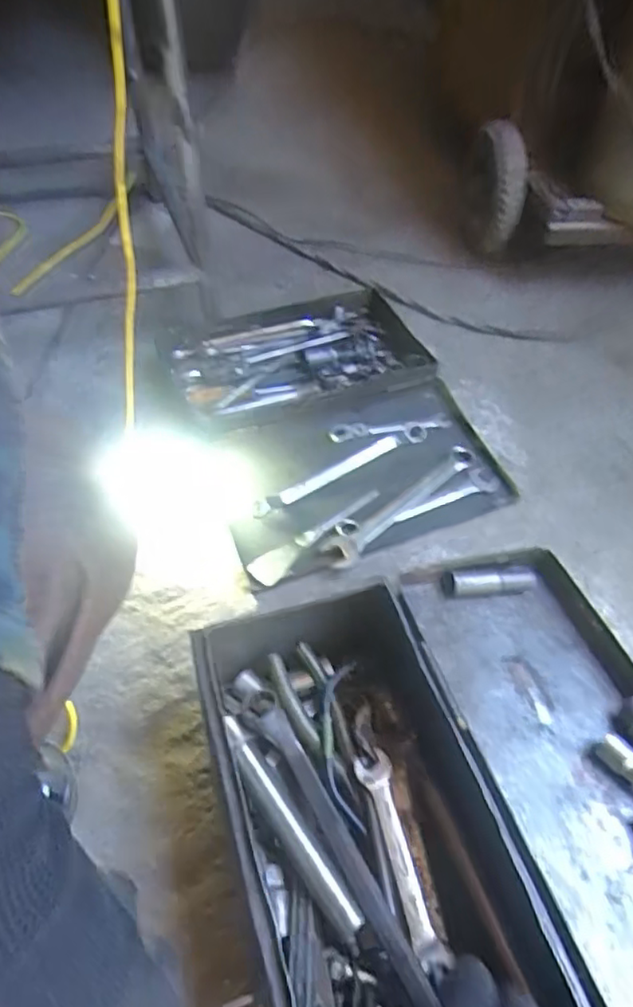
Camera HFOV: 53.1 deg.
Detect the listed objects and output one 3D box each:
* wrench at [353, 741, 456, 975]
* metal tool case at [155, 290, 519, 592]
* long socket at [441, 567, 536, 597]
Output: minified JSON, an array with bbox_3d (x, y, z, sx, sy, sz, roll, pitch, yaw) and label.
[{"bbox_3d":[0.059,0.248,0.447,0.027,0.006,0.136,-4,55,-22],"label":"wrench"},{"bbox_3d":[0.015,-0.121,0.789,0.333,0.058,0.412,-16,52,-16],"label":"metal tool case"},{"bbox_3d":[0.146,0.065,0.532,0.083,0.024,0.018,-7,52,-7],"label":"long socket"}]

